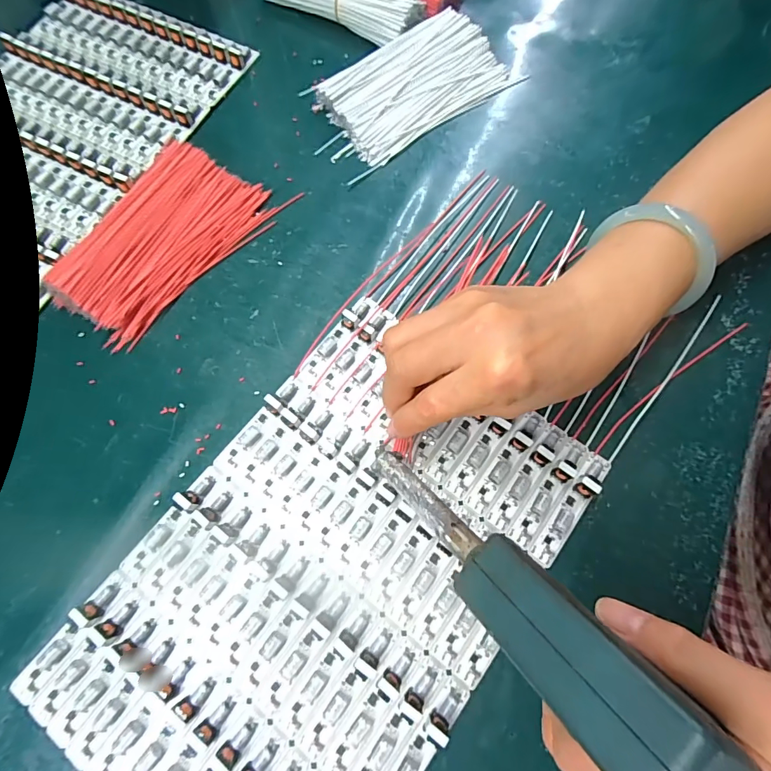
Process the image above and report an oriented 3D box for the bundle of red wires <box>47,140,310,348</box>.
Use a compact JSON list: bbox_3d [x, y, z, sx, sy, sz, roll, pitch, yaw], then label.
[{"bbox_3d":[-0.160,-0.106,0.305,0.095,0.017,0.154,35,75,11],"label":"bundle of red wires"}]

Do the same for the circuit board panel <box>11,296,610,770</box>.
[{"bbox_3d":[-0.033,0.103,0.241,0.191,0.015,0.289,36,76,11],"label":"circuit board panel"}]

